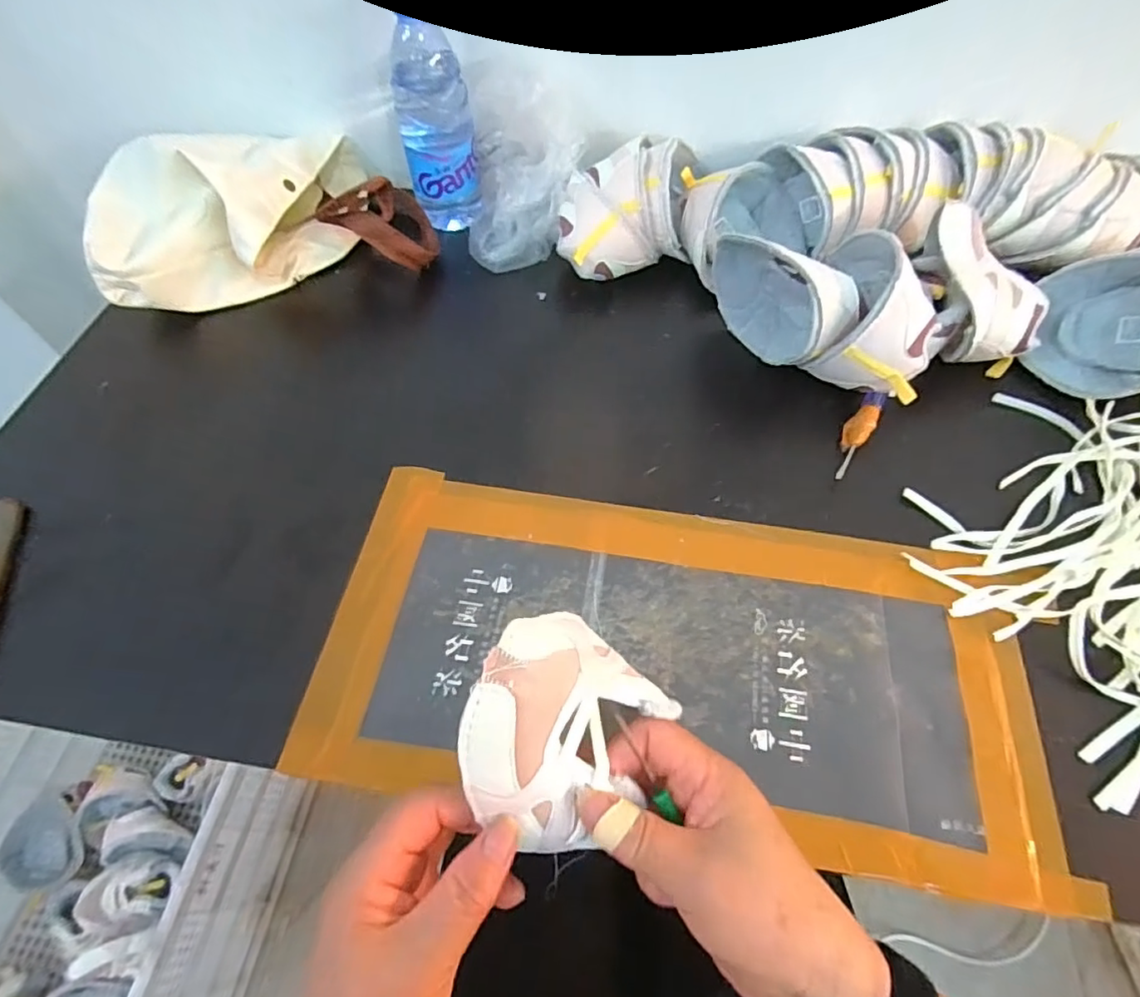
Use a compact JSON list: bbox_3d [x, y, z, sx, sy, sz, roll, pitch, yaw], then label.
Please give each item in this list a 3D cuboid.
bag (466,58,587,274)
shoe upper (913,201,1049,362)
[{"bbox_3d":[-0.046,-0.314,0.559,0.106,0.107,0.150,3,59,4],"label":"bag"},{"bbox_3d":[0.319,-0.174,0.468,0.068,0.069,0.124,-22,60,-11],"label":"shoe upper"}]

